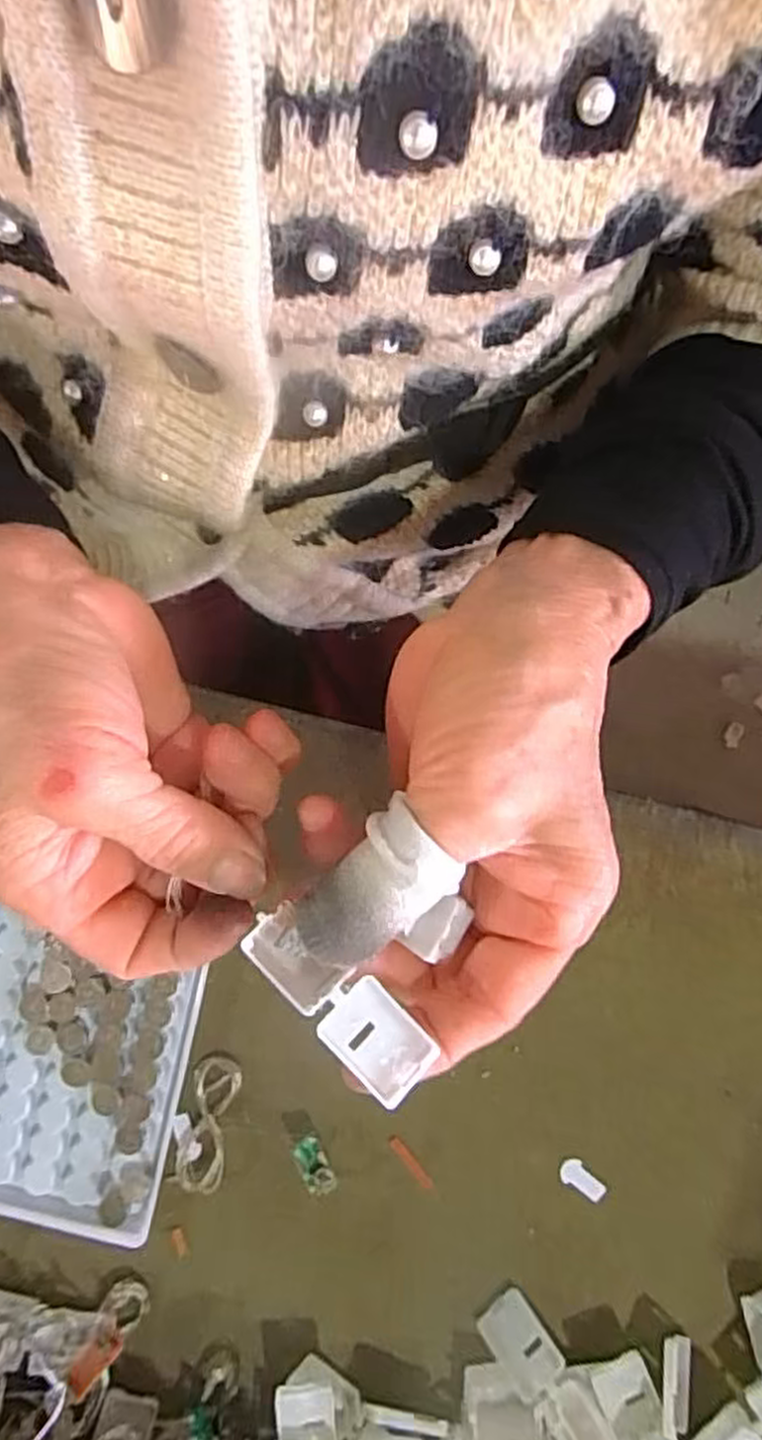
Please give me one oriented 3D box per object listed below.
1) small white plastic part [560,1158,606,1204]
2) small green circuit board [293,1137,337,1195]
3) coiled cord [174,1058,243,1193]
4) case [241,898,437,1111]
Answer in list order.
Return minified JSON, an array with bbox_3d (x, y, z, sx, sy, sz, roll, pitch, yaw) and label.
[{"bbox_3d":[0.075,0.170,0.279,0.017,0.004,0.009,36,85,7],"label":"small white plastic part"},{"bbox_3d":[-0.024,0.162,0.277,0.010,0.012,0.019,-30,82,-1],"label":"small green circuit board"},{"bbox_3d":[-0.066,0.150,0.282,0.021,0.006,0.046,9,83,4],"label":"coiled cord"},{"bbox_3d":[-0.012,0.072,0.195,0.056,0.009,0.019,39,82,14],"label":"case"}]

